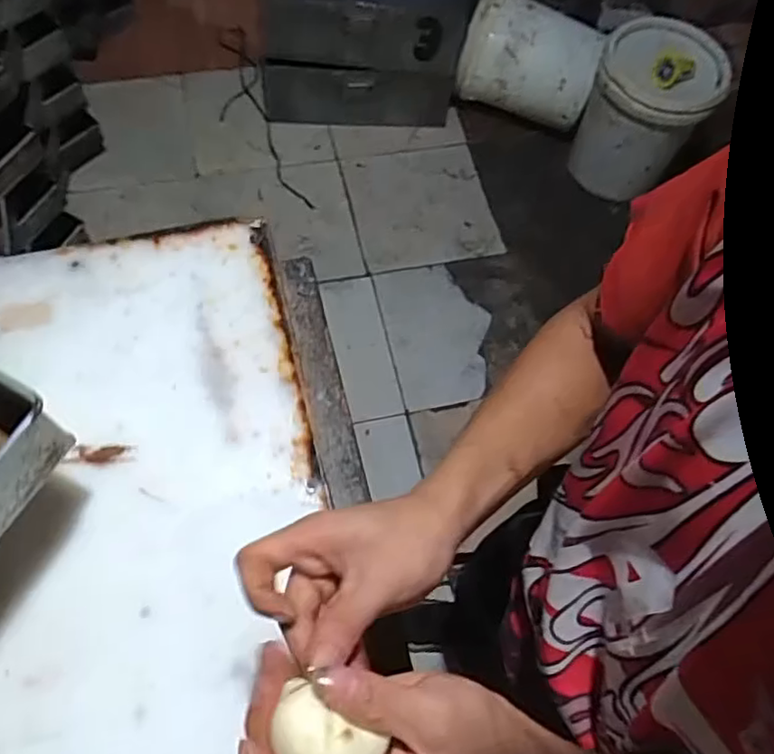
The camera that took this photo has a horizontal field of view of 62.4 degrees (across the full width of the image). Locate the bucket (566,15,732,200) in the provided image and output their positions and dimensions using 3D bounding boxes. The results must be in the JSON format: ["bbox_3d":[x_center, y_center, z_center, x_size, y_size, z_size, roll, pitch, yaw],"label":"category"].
[{"bbox_3d":[0.667,-0.691,1.685,0.287,0.345,0.308,2,65,-3],"label":"bucket"}]

